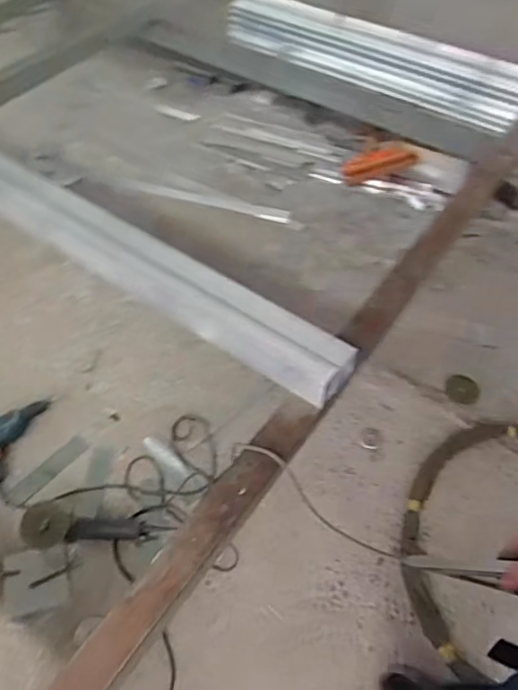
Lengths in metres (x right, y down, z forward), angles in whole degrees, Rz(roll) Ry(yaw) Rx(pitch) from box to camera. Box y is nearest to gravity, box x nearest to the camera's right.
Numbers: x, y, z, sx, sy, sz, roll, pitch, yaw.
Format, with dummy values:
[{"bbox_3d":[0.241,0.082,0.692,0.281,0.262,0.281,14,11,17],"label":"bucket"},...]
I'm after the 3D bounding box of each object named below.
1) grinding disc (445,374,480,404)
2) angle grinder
[{"bbox_3d":[0.641,0.137,1.702,0.101,0.010,0.111,0,53,0],"label":"grinding disc"},{"bbox_3d":[-0.449,0.471,1.372,0.296,0.083,0.112,8,54,5],"label":"angle grinder"}]

